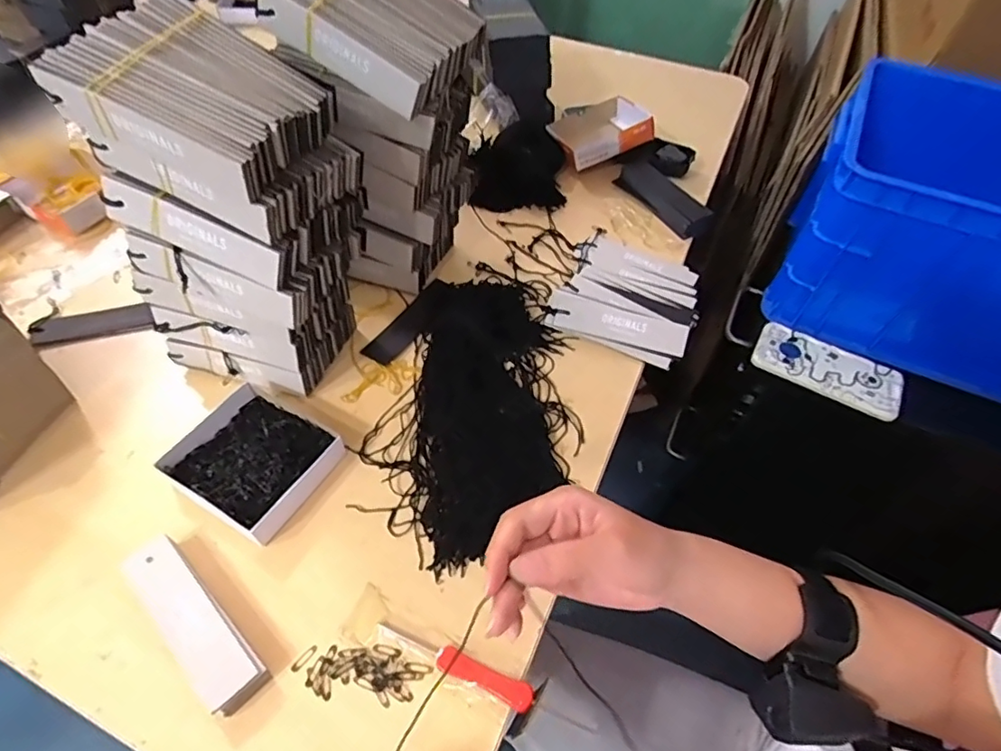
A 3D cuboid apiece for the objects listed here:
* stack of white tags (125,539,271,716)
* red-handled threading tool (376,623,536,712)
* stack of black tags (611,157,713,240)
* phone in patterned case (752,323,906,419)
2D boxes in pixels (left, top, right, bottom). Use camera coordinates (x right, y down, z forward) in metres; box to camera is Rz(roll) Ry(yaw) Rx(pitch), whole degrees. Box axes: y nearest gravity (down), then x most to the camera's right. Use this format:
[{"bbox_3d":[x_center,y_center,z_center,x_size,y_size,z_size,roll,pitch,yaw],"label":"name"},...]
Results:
[{"bbox_3d":[-0.205,0.163,0.364,0.127,0.021,0.034,37,60,23],"label":"stack of white tags"},{"bbox_3d":[-0.031,0.190,0.362,0.111,0.008,0.015,21,55,13],"label":"red-handled threading tool"},{"bbox_3d":[0.199,-0.219,0.664,0.041,0.027,0.135,-26,58,-20],"label":"stack of black tags"},{"bbox_3d":[0.400,-0.010,0.666,0.166,0.015,0.074,27,56,17],"label":"phone in patterned case"}]

